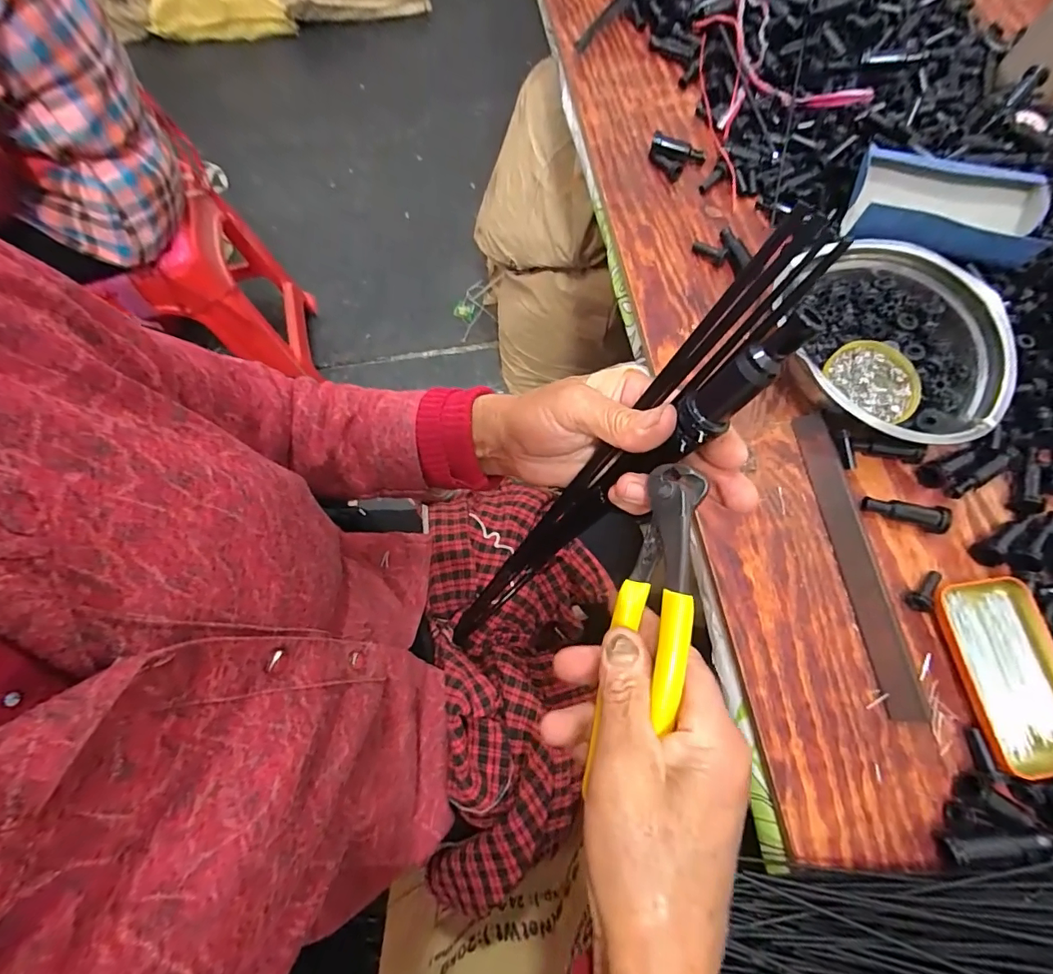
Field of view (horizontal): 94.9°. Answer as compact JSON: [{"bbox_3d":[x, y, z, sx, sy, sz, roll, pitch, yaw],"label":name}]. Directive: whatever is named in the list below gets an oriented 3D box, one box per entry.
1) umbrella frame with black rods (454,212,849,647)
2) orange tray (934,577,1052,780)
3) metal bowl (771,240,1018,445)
[{"bbox_3d":[0.029,0.024,0.338,0.038,0.430,0.042,-22,71,-35],"label":"umbrella frame with black rods"},{"bbox_3d":[0.393,0.147,0.390,0.080,0.016,0.143,-8,72,-3],"label":"orange tray"},{"bbox_3d":[0.334,-0.132,0.453,0.188,0.053,0.207,12,72,4],"label":"metal bowl"}]

